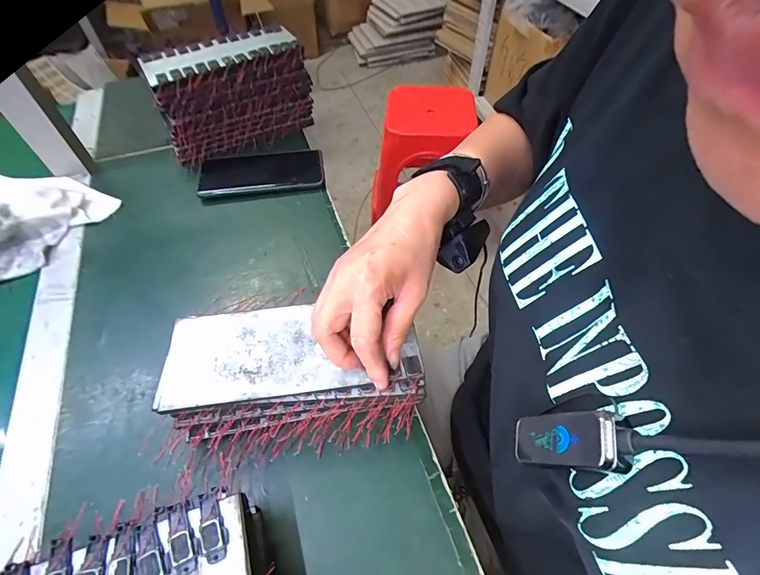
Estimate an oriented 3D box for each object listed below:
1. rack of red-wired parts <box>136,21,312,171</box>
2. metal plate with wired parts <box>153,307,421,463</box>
[{"bbox_3d":[-0.204,-0.271,0.556,0.202,0.125,0.086,-26,59,-18],"label":"rack of red-wired parts"},{"bbox_3d":[-0.069,0.077,0.333,0.200,0.057,0.107,-6,54,-3],"label":"metal plate with wired parts"}]

